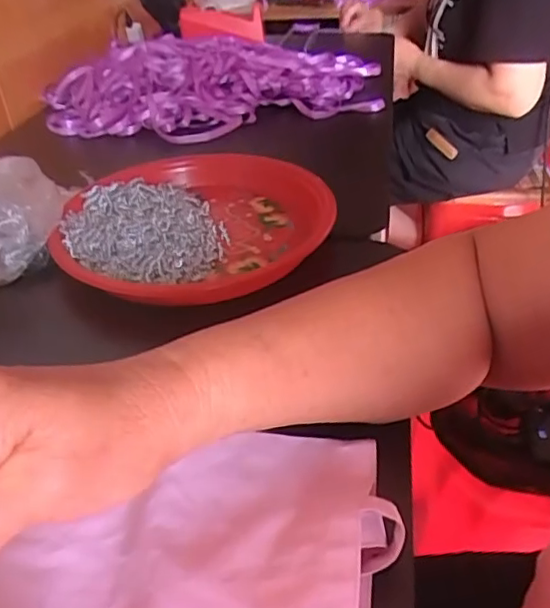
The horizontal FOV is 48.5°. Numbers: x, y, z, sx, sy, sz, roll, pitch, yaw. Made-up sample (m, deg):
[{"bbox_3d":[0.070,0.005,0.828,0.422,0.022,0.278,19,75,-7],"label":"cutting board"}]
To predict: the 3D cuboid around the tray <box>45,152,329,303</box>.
[{"bbox_3d":[-0.066,-0.071,0.529,0.229,0.032,0.228,-7,35,-4],"label":"tray"}]

